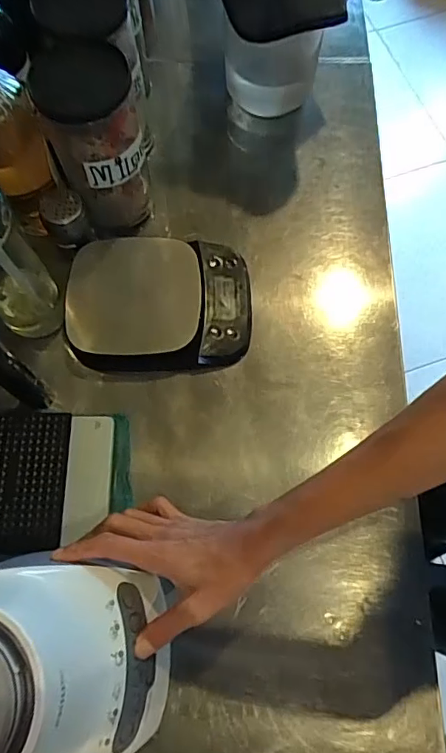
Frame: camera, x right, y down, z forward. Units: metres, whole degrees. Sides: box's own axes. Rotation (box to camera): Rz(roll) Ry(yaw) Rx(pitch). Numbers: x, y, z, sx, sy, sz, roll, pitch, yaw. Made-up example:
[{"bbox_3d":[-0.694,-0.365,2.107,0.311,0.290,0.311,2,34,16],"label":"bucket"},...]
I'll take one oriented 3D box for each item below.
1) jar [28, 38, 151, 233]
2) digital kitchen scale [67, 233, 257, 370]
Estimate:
[{"bbox_3d":[-0.129,-0.247,0.524,0.083,0.169,0.096,-3,71,0],"label":"jar"},{"bbox_3d":[-0.071,-0.084,0.562,0.199,0.036,0.146,-4,71,0],"label":"digital kitchen scale"}]

